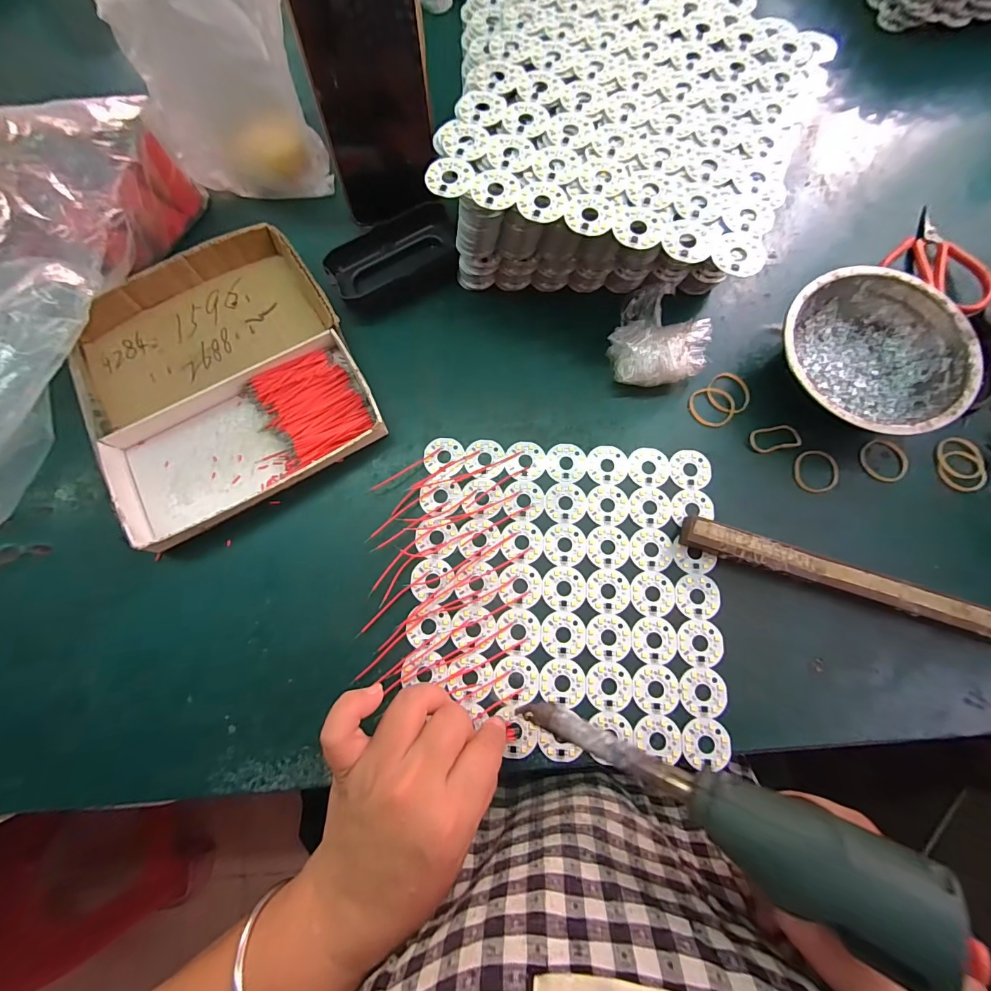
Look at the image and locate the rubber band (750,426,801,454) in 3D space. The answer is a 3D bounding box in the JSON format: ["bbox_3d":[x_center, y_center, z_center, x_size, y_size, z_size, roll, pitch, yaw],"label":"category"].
[{"bbox_3d":[0.209,-0.043,0.315,0.036,0.004,0.018,-10,78,-2],"label":"rubber band"}]

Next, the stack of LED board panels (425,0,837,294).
[{"bbox_3d":[0.084,-0.271,0.328,0.250,0.092,0.250,18,78,4],"label":"stack of LED board panels"}]

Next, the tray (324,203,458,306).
[{"bbox_3d":[-0.084,-0.200,0.353,0.110,0.021,0.057,-30,80,-6],"label":"tray"}]

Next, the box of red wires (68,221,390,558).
[{"bbox_3d":[-0.208,-0.089,0.322,0.190,0.026,0.205,-29,79,-6],"label":"box of red wires"}]

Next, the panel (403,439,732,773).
[{"bbox_3d":[0.048,0.064,0.293,0.209,0.007,0.207,3,78,0],"label":"panel"}]

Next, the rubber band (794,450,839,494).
[{"bbox_3d":[0.239,-0.018,0.312,0.032,0.004,0.032,0,78,0],"label":"rubber band"}]

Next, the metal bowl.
[{"bbox_3d":[0.270,-0.101,0.312,0.121,0.047,0.125,0,78,0],"label":"metal bowl"}]

